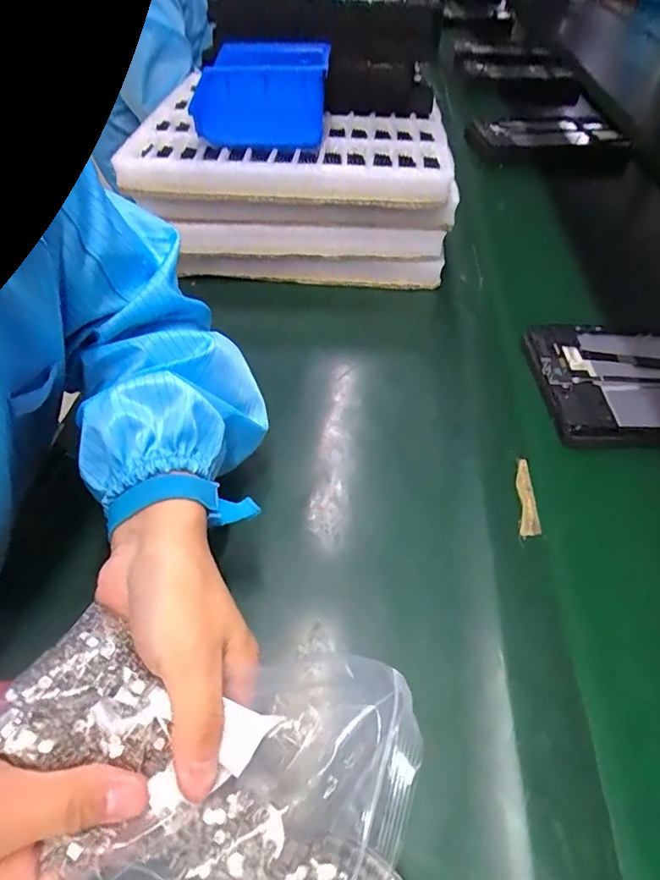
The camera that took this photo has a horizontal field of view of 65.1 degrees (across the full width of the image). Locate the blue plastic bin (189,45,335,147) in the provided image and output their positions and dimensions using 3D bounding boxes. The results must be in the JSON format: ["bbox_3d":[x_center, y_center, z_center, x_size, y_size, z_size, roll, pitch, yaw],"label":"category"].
[{"bbox_3d":[-0.065,-0.344,0.513,0.131,0.079,0.065,12,49,10],"label":"blue plastic bin"}]

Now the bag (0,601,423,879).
[{"bbox_3d":[-0.044,0.145,0.229,0.189,0.024,0.105,21,53,-17],"label":"bag"}]

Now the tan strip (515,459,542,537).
[{"bbox_3d":[0.148,0.044,0.390,0.013,0.010,0.067,7,48,6],"label":"tan strip"}]

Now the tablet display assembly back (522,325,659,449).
[{"bbox_3d":[0.304,-0.056,0.463,0.225,0.015,0.150,1,49,3],"label":"tablet display assembly back"}]

